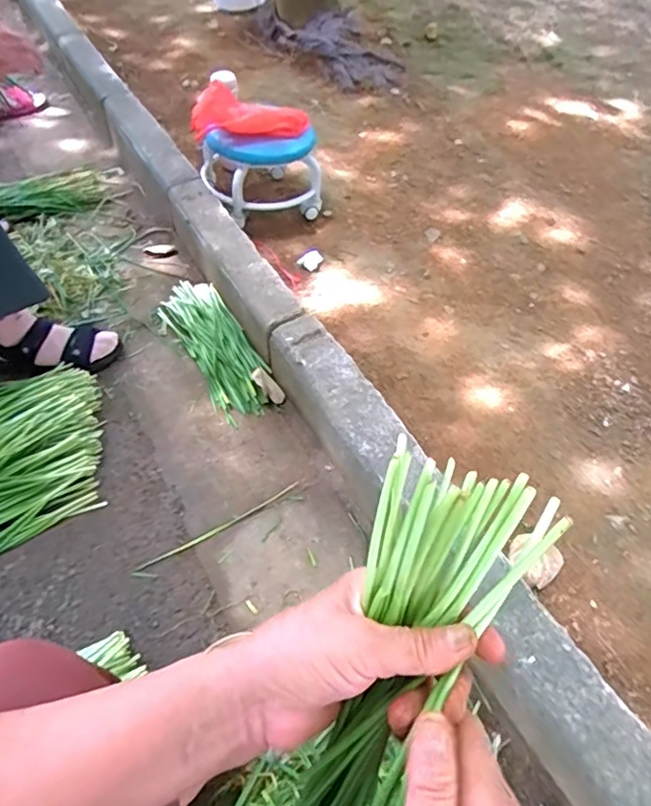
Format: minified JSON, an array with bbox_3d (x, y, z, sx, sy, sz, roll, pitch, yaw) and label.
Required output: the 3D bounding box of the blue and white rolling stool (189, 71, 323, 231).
[{"bbox_3d":[-0.162,-0.593,1.314,0.269,0.264,0.264,-11,54,-10],"label":"blue and white rolling stool"}]

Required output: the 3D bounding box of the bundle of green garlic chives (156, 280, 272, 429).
[{"bbox_3d":[-0.216,-0.117,1.107,0.122,0.039,0.365,-25,58,-20],"label":"bundle of green garlic chives"}]

